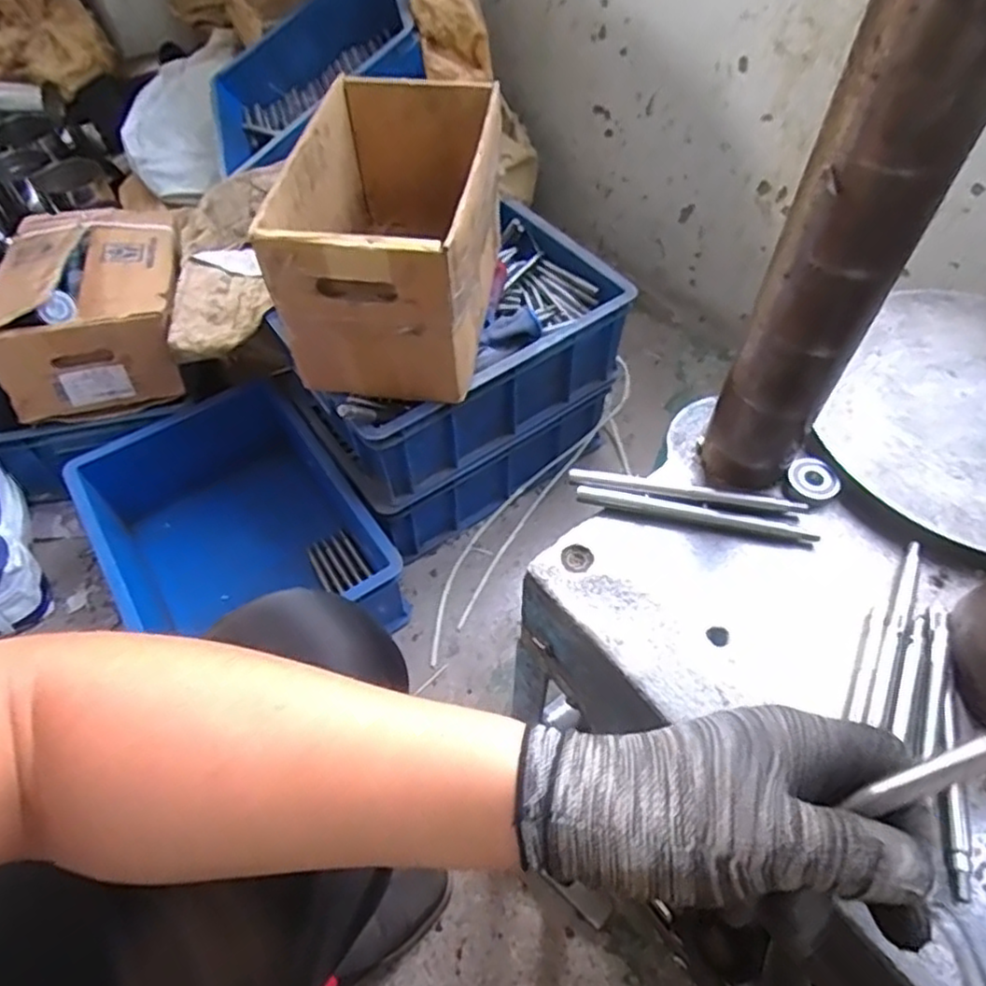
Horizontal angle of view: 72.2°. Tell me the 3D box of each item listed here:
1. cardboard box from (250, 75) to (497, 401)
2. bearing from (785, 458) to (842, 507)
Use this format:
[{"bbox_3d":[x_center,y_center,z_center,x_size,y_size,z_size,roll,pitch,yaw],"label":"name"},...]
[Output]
[{"bbox_3d":[-0.102,-0.292,0.764,0.197,0.192,0.312,6,55,5],"label":"cardboard box"},{"bbox_3d":[0.228,-0.007,0.484,0.032,0.011,0.034,0,55,1],"label":"bearing"}]

